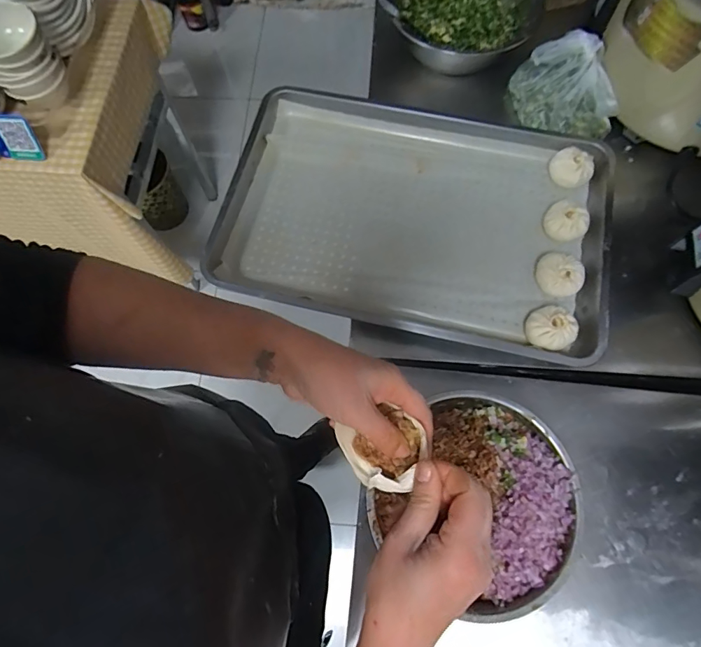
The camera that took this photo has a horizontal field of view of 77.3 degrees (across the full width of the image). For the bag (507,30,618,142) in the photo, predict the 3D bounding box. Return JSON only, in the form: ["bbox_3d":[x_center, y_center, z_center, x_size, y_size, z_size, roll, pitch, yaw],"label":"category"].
[{"bbox_3d":[0.360,-0.396,0.740,0.123,0.093,0.181,-23,73,-6],"label":"bag"}]

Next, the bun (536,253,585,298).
[{"bbox_3d":[0.315,-0.073,0.664,0.068,0.039,0.067,27,75,10],"label":"bun"}]

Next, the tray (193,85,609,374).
[{"bbox_3d":[0.101,-0.174,0.701,0.584,0.055,0.397,13,73,6],"label":"tray"}]

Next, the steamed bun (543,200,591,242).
[{"bbox_3d":[0.338,-0.159,0.689,0.064,0.045,0.062,30,75,11],"label":"steamed bun"}]

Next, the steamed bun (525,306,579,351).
[{"bbox_3d":[0.286,0.009,0.629,0.067,0.040,0.062,0,72,1],"label":"steamed bun"}]

